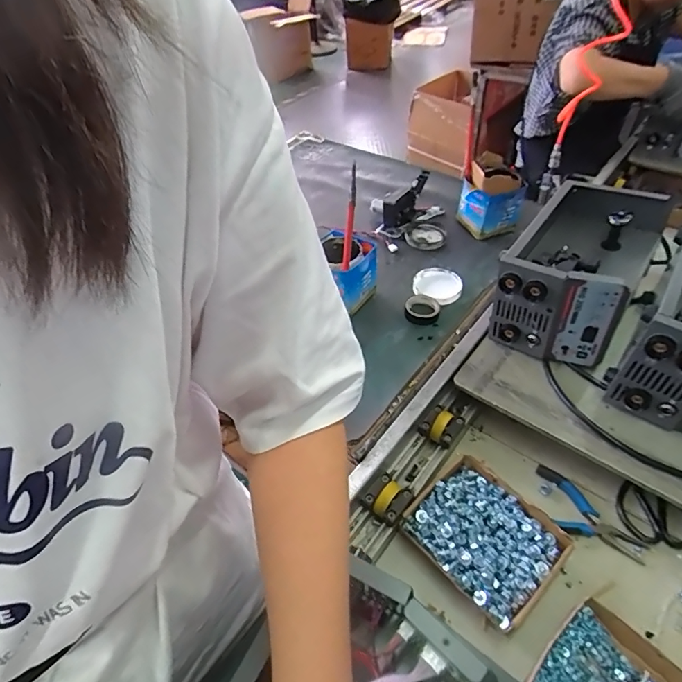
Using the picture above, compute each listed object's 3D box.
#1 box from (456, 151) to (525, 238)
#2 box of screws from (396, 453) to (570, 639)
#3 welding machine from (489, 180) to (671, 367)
[{"bbox_3d":[0.305,-0.292,0.932,0.086,0.130,0.111,-18,49,-15],"label":"box"},{"bbox_3d":[0.183,0.252,0.596,0.144,0.032,0.174,-34,55,-27],"label":"box of screws"},{"bbox_3d":[0.383,-0.117,0.746,0.164,0.171,0.301,27,53,24],"label":"welding machine"}]

